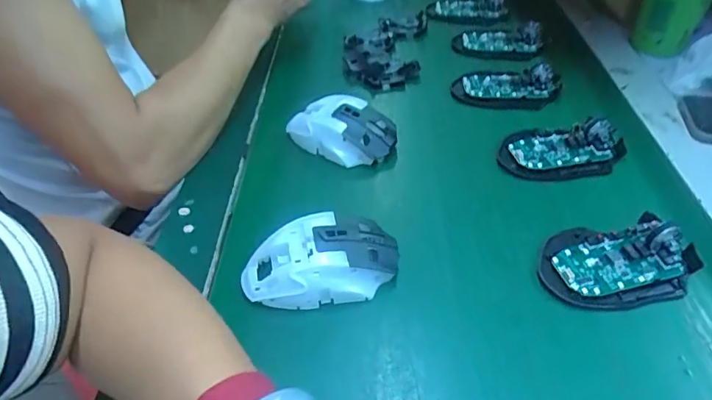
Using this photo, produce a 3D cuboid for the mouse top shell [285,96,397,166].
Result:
[{"bbox_3d":[-0.013,-0.072,0.501,0.100,0.043,0.058,27,52,31],"label":"mouse top shell"}]

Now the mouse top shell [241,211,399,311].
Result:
[{"bbox_3d":[-0.027,0.049,0.377,0.115,0.047,0.056,-12,43,-5],"label":"mouse top shell"}]

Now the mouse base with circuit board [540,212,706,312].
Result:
[{"bbox_3d":[0.195,0.044,0.377,0.111,0.020,0.071,-5,43,2],"label":"mouse base with circuit board"}]

